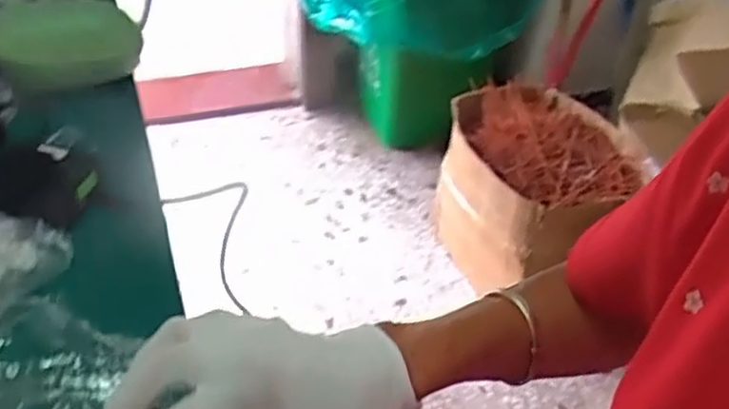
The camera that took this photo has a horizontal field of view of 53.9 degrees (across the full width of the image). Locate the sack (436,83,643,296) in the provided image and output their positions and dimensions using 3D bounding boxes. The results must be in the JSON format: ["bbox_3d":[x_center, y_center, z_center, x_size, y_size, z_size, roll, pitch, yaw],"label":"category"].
[{"bbox_3d":[0.357,-0.009,1.586,0.354,0.331,0.444,-8,41,-13],"label":"sack"}]

